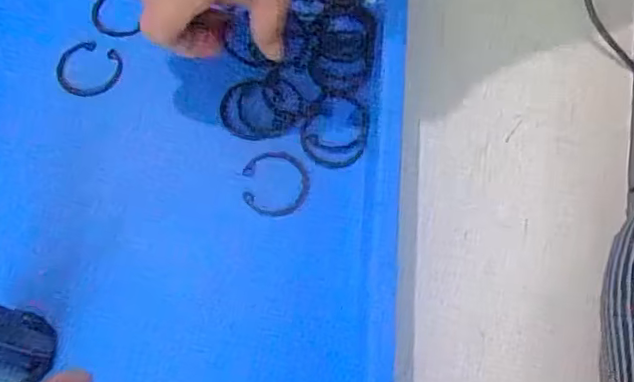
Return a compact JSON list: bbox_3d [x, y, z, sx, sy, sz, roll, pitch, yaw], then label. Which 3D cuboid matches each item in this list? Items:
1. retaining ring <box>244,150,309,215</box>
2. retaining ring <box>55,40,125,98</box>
[{"bbox_3d":[-0.022,-0.004,0.322,0.035,0.004,0.036,2,73,-6],"label":"retaining ring"},{"bbox_3d":[-0.131,-0.070,0.346,0.036,0.004,0.036,1,66,-2],"label":"retaining ring"}]

